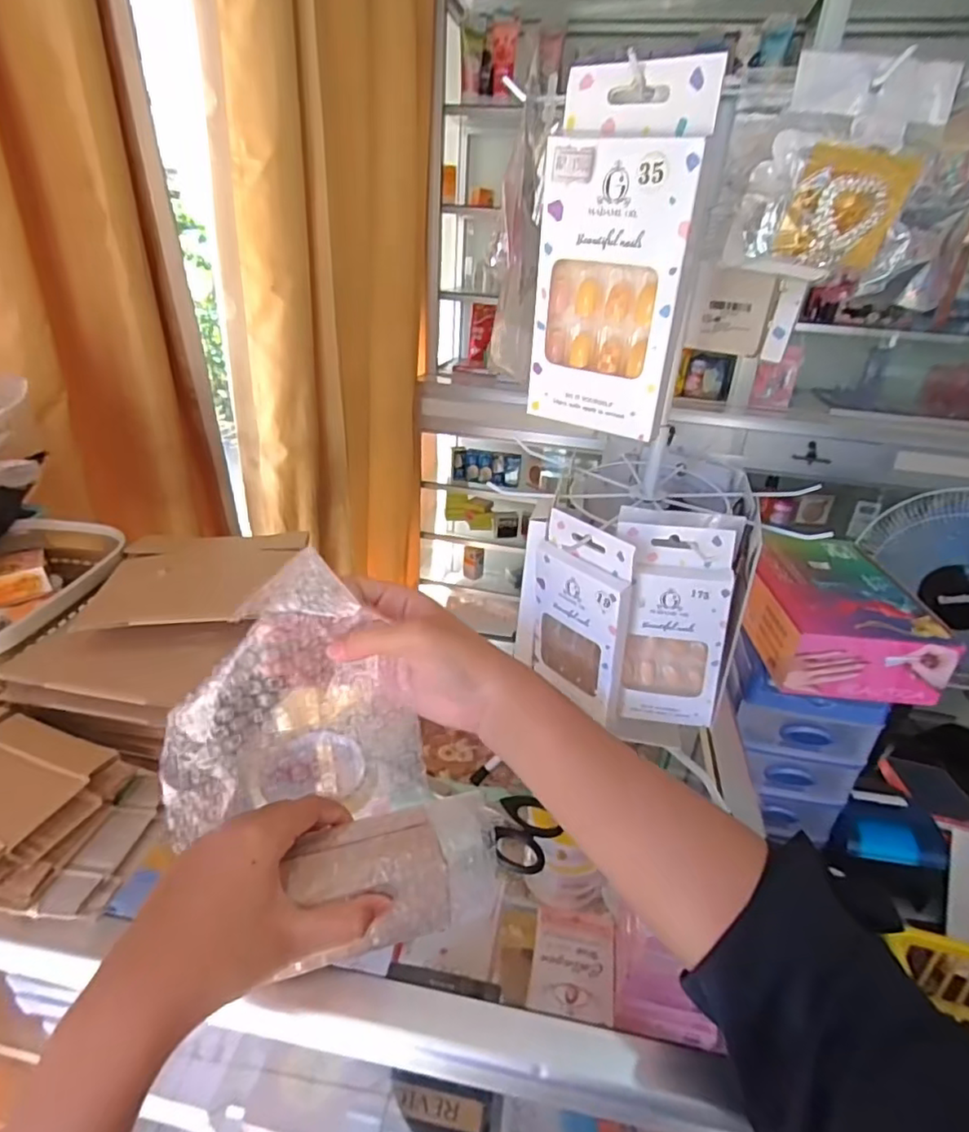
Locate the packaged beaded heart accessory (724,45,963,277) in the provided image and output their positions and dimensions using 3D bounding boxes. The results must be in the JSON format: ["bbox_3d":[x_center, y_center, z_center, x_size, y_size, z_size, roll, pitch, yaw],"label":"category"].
[{"bbox_3d":[0.137,-0.163,0.247,0.073,0.073,0.025,19,32,25],"label":"packaged beaded heart accessory"}]

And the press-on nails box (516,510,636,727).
[{"bbox_3d":[0.058,0.029,0.398,0.019,0.122,0.082,-19,36,-35],"label":"press-on nails box"}]

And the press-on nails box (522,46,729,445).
[{"bbox_3d":[0.056,-0.134,0.268,0.069,0.141,0.014,21,33,29],"label":"press-on nails box"}]

